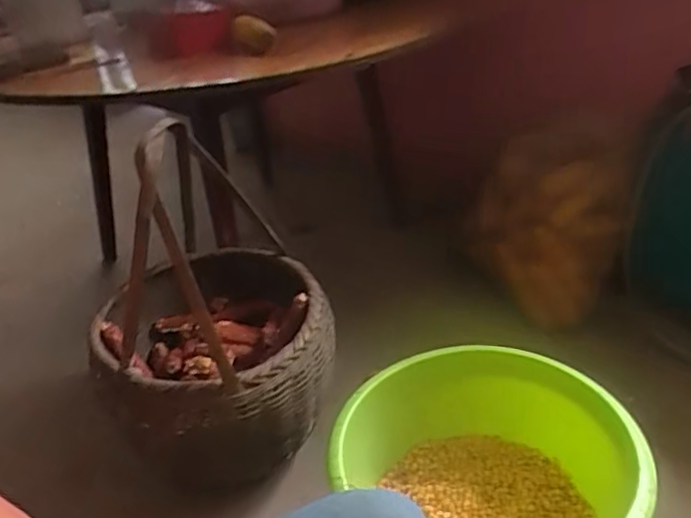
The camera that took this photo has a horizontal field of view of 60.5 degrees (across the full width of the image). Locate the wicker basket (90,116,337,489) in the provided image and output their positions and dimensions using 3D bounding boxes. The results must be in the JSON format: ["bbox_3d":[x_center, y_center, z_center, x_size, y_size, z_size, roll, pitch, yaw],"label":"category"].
[{"bbox_3d":[-0.230,0.048,0.939,0.342,0.508,0.398,-23,35,-25],"label":"wicker basket"}]

